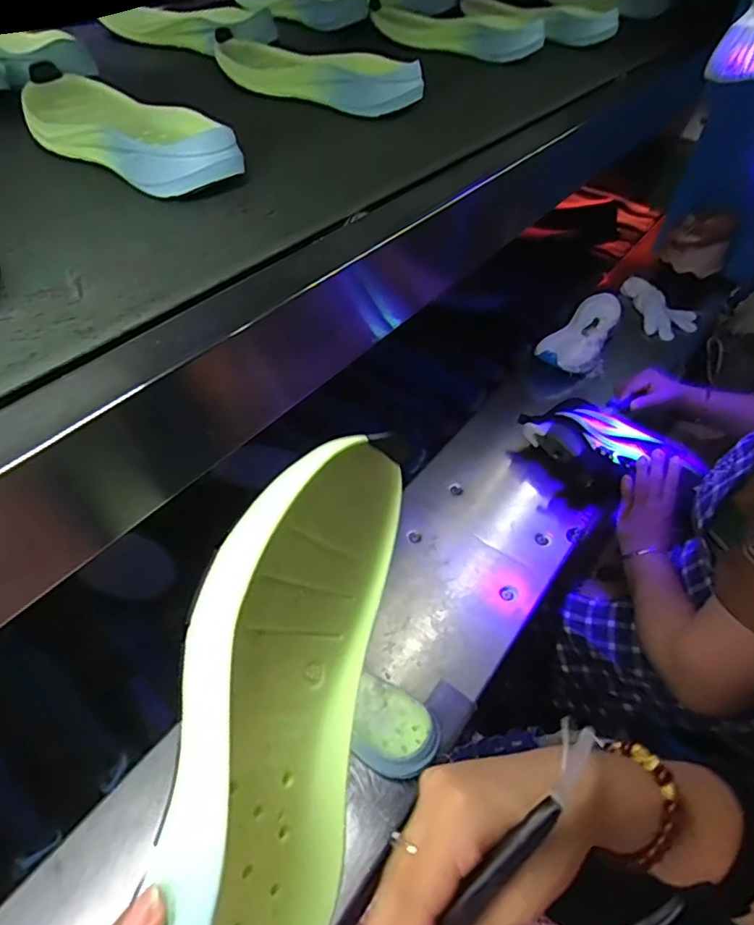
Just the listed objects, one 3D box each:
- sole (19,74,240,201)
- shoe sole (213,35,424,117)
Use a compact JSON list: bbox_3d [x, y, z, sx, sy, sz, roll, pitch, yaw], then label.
[{"bbox_3d":[-0.239,-0.317,0.528,0.264,0.042,0.101,32,54,19],"label":"sole"},{"bbox_3d":[-0.088,-0.478,0.683,0.299,0.046,0.069,29,51,17],"label":"shoe sole"}]

